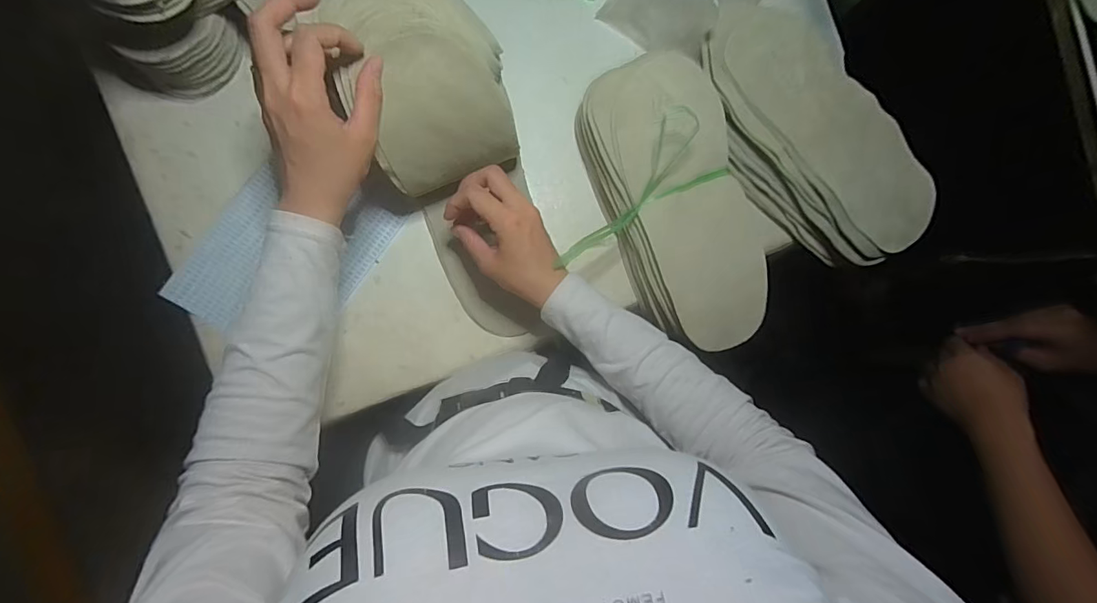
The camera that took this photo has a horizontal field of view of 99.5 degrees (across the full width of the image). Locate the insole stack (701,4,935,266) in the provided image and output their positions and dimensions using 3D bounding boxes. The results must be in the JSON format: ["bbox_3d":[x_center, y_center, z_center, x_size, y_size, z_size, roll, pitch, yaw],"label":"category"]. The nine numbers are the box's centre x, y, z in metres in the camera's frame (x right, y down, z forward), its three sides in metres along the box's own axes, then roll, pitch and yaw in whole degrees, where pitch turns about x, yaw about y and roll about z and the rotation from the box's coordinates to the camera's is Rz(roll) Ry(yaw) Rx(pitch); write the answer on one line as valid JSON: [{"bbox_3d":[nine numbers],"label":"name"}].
[{"bbox_3d":[0.273,-0.168,0.484,0.297,0.056,0.143,44,83,-4],"label":"insole stack"}]

